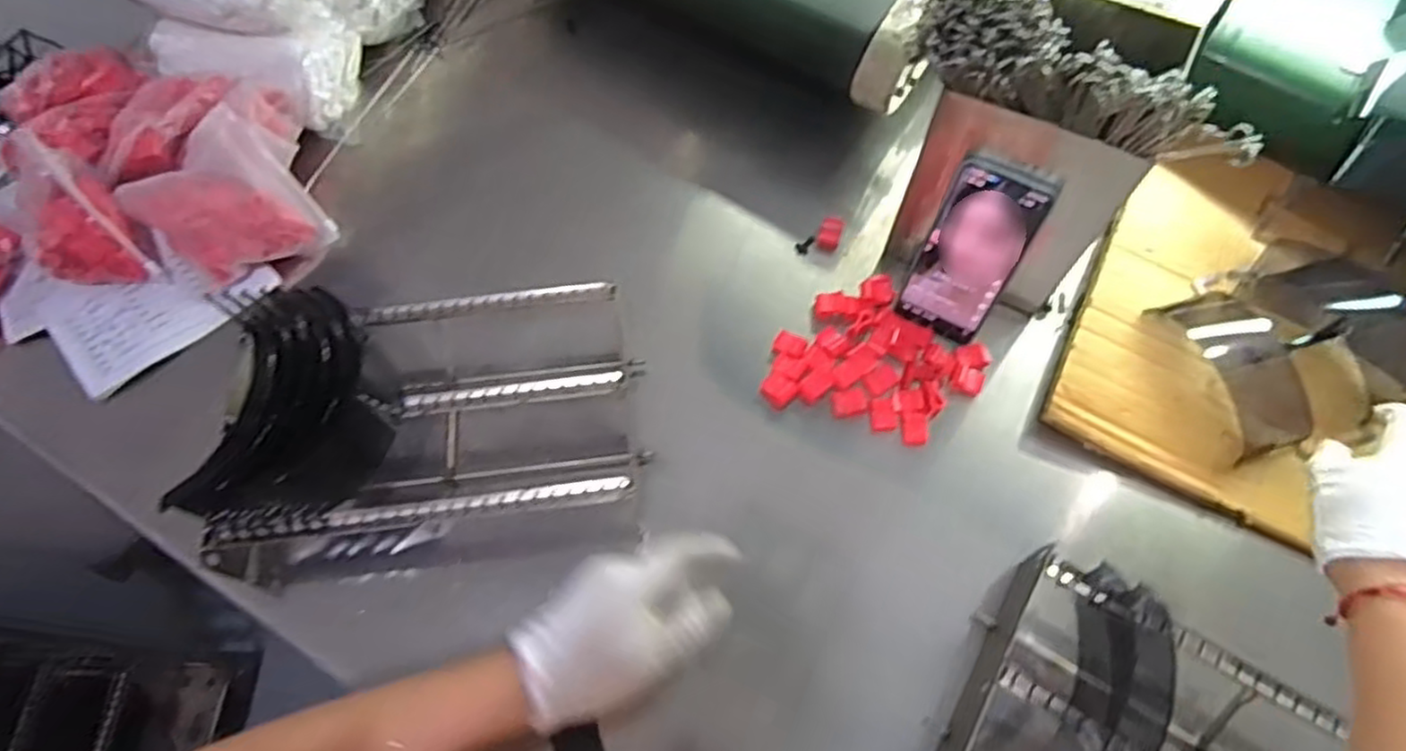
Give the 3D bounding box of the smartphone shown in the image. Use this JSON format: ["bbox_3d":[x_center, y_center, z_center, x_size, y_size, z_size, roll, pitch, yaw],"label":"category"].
[{"bbox_3d":[0.220,-0.099,0.595,0.074,0.157,0.013,25,43,11],"label":"smartphone"}]

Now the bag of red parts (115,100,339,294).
[{"bbox_3d":[-0.433,-0.156,0.656,0.125,0.076,0.124,38,69,16],"label":"bag of red parts"}]

